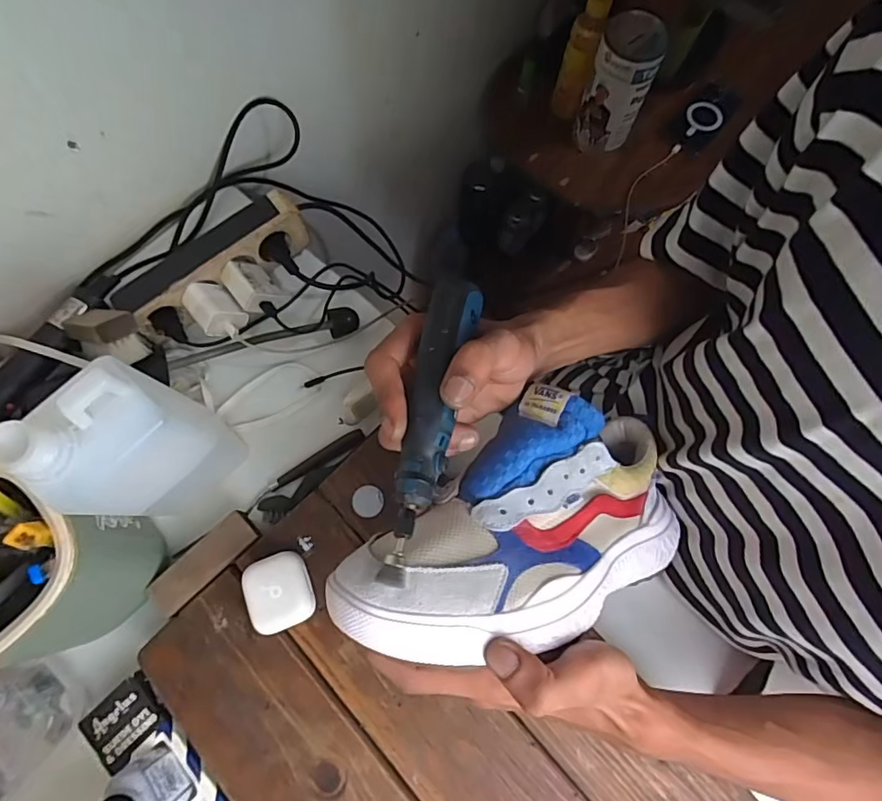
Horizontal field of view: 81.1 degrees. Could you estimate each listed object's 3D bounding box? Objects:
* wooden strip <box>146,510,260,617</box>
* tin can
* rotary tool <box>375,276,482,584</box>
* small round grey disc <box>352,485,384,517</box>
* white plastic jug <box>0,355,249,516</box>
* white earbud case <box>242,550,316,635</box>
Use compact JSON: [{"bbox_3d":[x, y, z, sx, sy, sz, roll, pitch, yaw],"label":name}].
[{"bbox_3d":[-0.200,0.135,0.434,0.096,0.006,0.033,-42,77,-12],"label":"wooden strip"},{"bbox_3d":[0.254,-0.449,0.742,0.082,0.160,0.080,0,72,0],"label":"tin can"},{"bbox_3d":[-0.005,0.013,0.286,0.027,0.033,0.169,11,72,3],"label":"rotary tool"},{"bbox_3d":[-0.063,0.087,0.448,0.026,0.006,0.027,0,72,0],"label":"small round grey disc"},{"bbox_3d":[-0.223,0.036,0.388,0.063,0.207,0.087,40,77,12],"label":"white plastic jug"},{"bbox_3d":[-0.127,0.152,0.414,0.049,0.030,0.055,-21,74,-7],"label":"white earbud case"}]

